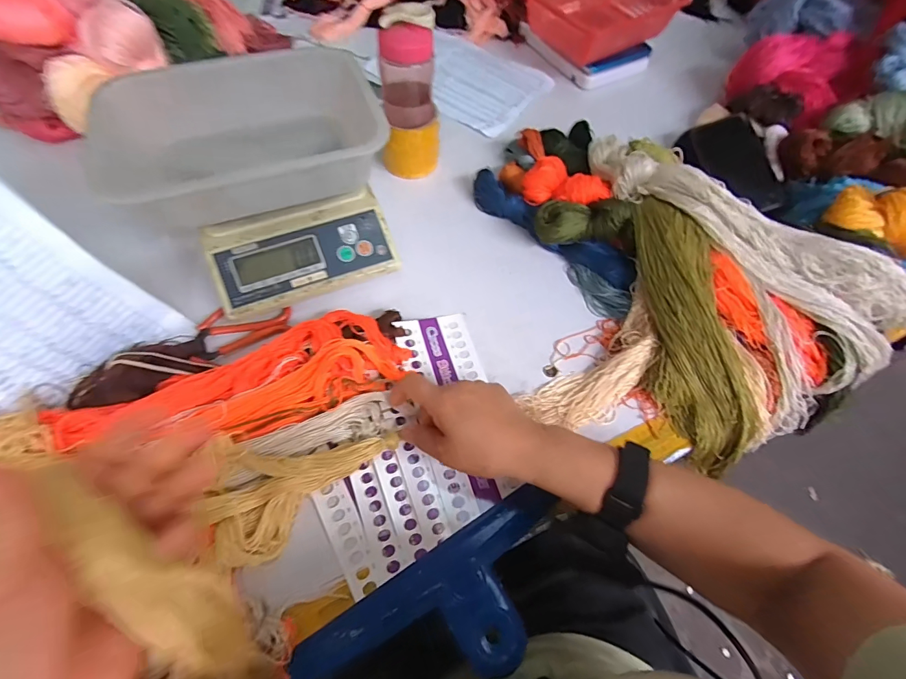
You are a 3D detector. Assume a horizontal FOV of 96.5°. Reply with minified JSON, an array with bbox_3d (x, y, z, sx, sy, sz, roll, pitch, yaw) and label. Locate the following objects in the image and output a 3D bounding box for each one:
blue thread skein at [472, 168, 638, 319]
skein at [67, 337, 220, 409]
[{"bbox_3d":[0.134,-0.138,0.537,0.064,0.037,0.268,-36,69,-20],"label":"blue thread skein"},{"bbox_3d":[-0.314,0.035,0.405,0.119,0.034,0.049,-27,66,-17],"label":"skein"}]

